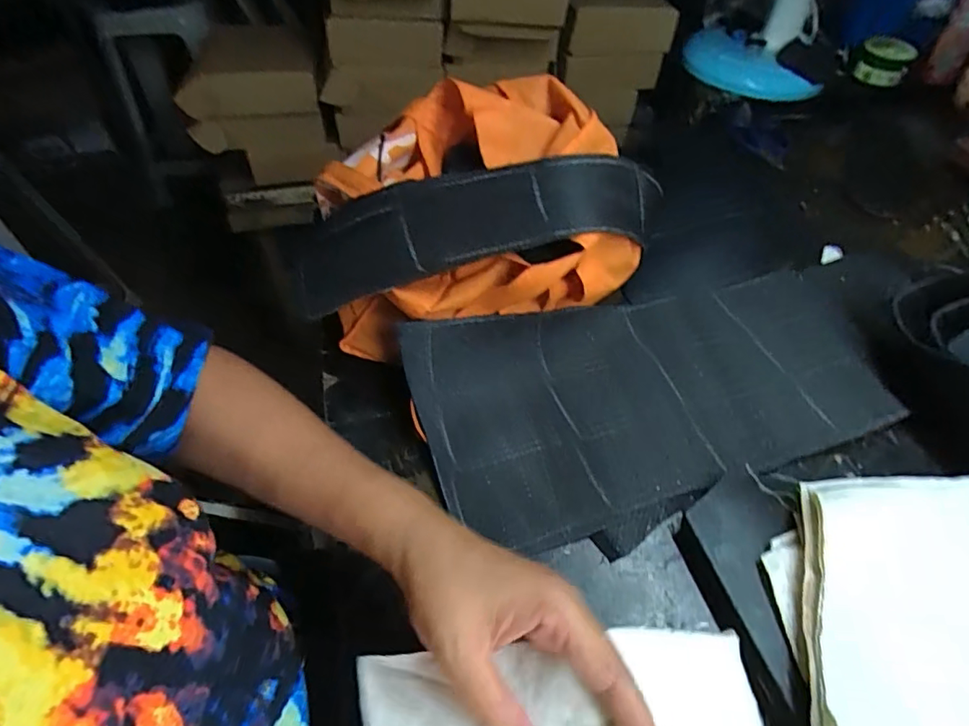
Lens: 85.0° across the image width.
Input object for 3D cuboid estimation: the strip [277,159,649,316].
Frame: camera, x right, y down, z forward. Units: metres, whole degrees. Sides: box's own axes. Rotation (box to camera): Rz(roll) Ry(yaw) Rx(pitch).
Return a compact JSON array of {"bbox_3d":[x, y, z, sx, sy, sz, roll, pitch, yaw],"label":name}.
[{"bbox_3d":[-0.012,-0.112,0.435,0.309,0.070,0.077,-7,51,-6],"label":"strip"}]

